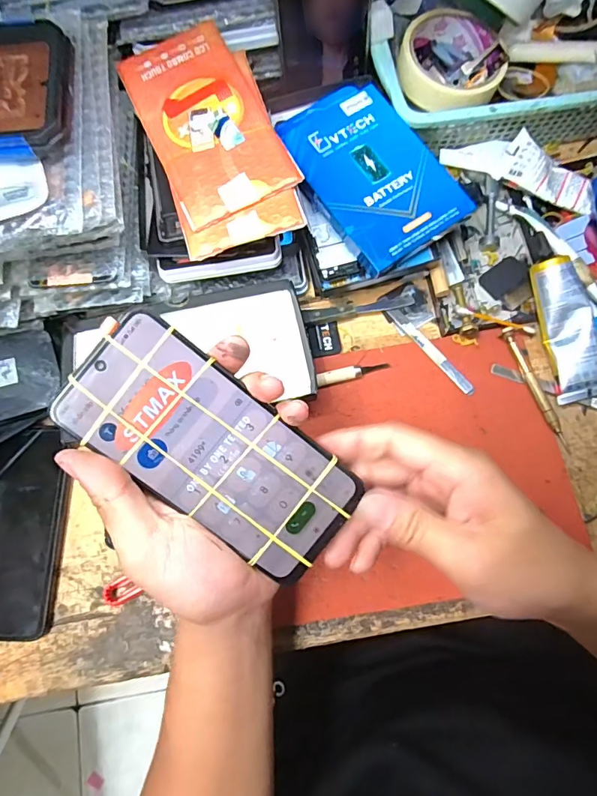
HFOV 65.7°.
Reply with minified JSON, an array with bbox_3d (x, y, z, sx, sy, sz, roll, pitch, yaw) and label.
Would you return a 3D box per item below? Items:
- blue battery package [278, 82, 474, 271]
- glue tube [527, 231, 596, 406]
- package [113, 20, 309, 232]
[{"bbox_3d":[0.058,-0.186,0.377,0.101,0.015,0.154,-35,79,-6],"label":"blue battery package"},{"bbox_3d":[0.221,-0.067,0.379,0.039,0.029,0.135,-11,74,0],"label":"glue tube"},{"bbox_3d":[-0.071,-0.212,0.351,0.087,0.007,0.165,-25,77,1],"label":"package"}]

